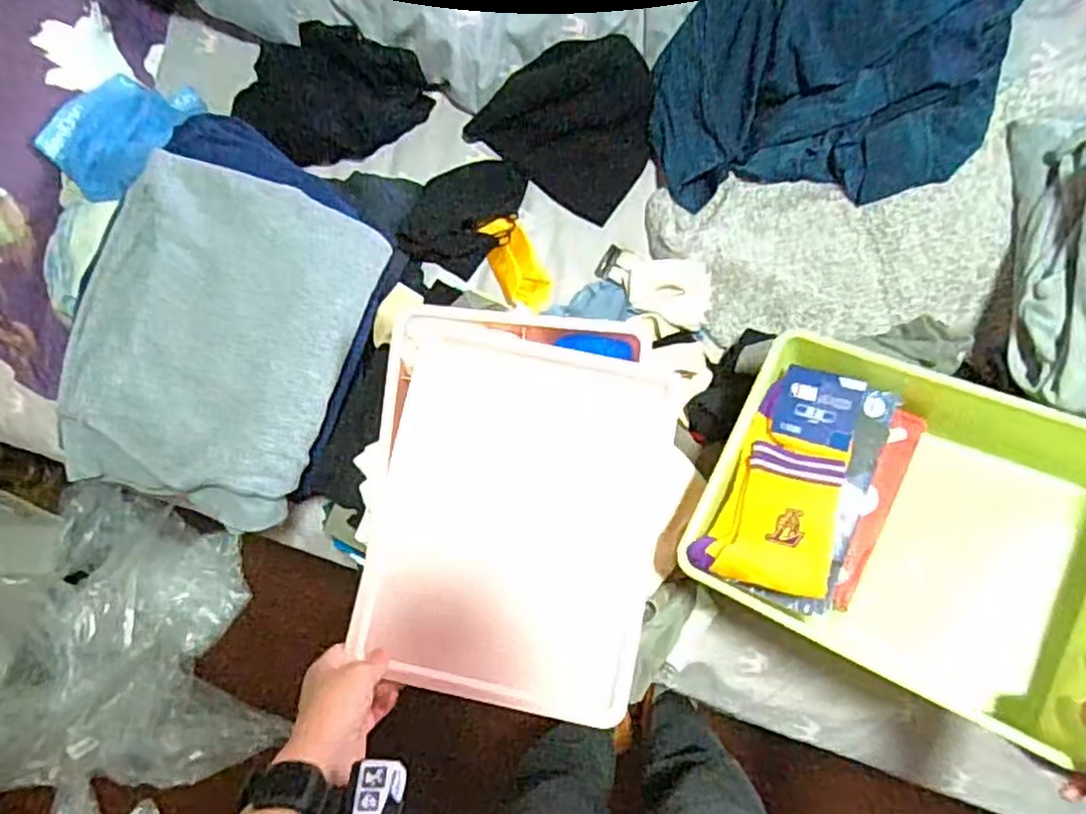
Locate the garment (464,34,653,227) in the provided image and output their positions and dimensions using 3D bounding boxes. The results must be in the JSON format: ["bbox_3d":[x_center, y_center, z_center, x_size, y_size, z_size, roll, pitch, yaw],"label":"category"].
[{"bbox_3d":[0.038,-0.343,0.838,0.205,0.094,0.166,40,87,9],"label":"garment"}]

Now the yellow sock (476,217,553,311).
[{"bbox_3d":[-0.031,-0.168,0.842,0.055,0.015,0.122,-28,81,0],"label":"yellow sock"}]

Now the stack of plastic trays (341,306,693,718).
[{"bbox_3d":[-0.018,0.086,0.635,0.264,0.053,0.337,5,82,5],"label":"stack of plastic trays"}]

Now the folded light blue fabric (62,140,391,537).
[{"bbox_3d":[-0.318,-0.066,0.683,0.253,0.050,0.318,14,83,7],"label":"folded light blue fabric"}]

